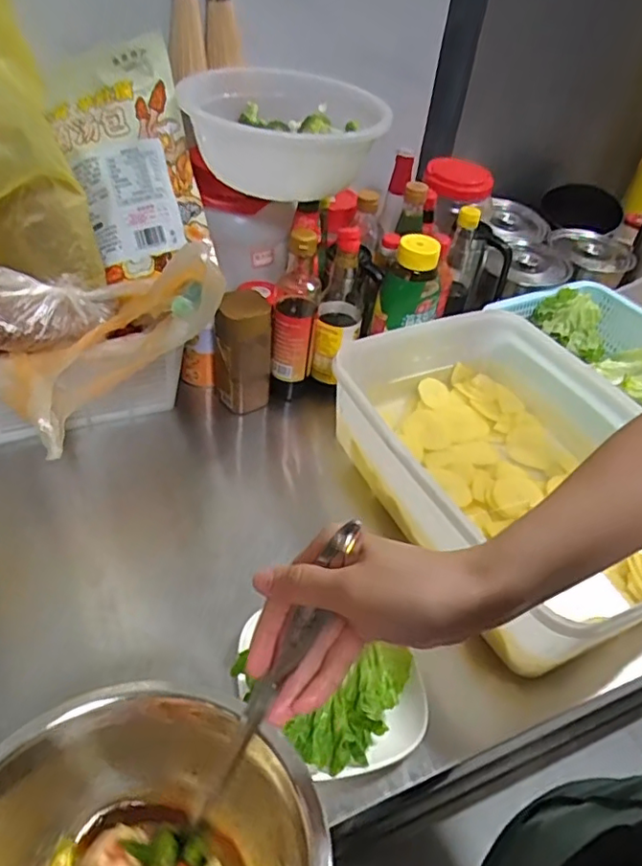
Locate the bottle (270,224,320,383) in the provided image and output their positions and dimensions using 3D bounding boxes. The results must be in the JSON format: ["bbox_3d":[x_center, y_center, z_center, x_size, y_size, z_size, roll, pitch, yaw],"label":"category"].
[{"bbox_3d":[-0.031,-0.173,0.819,0.060,0.211,0.069,9,44,3],"label":"bottle"}]

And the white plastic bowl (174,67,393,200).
[{"bbox_3d":[-0.045,-0.392,0.781,0.257,0.085,0.299,13,44,7],"label":"white plastic bowl"}]

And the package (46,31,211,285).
[{"bbox_3d":[-0.253,-0.348,0.769,0.178,0.071,0.305,-10,84,-16],"label":"package"}]

